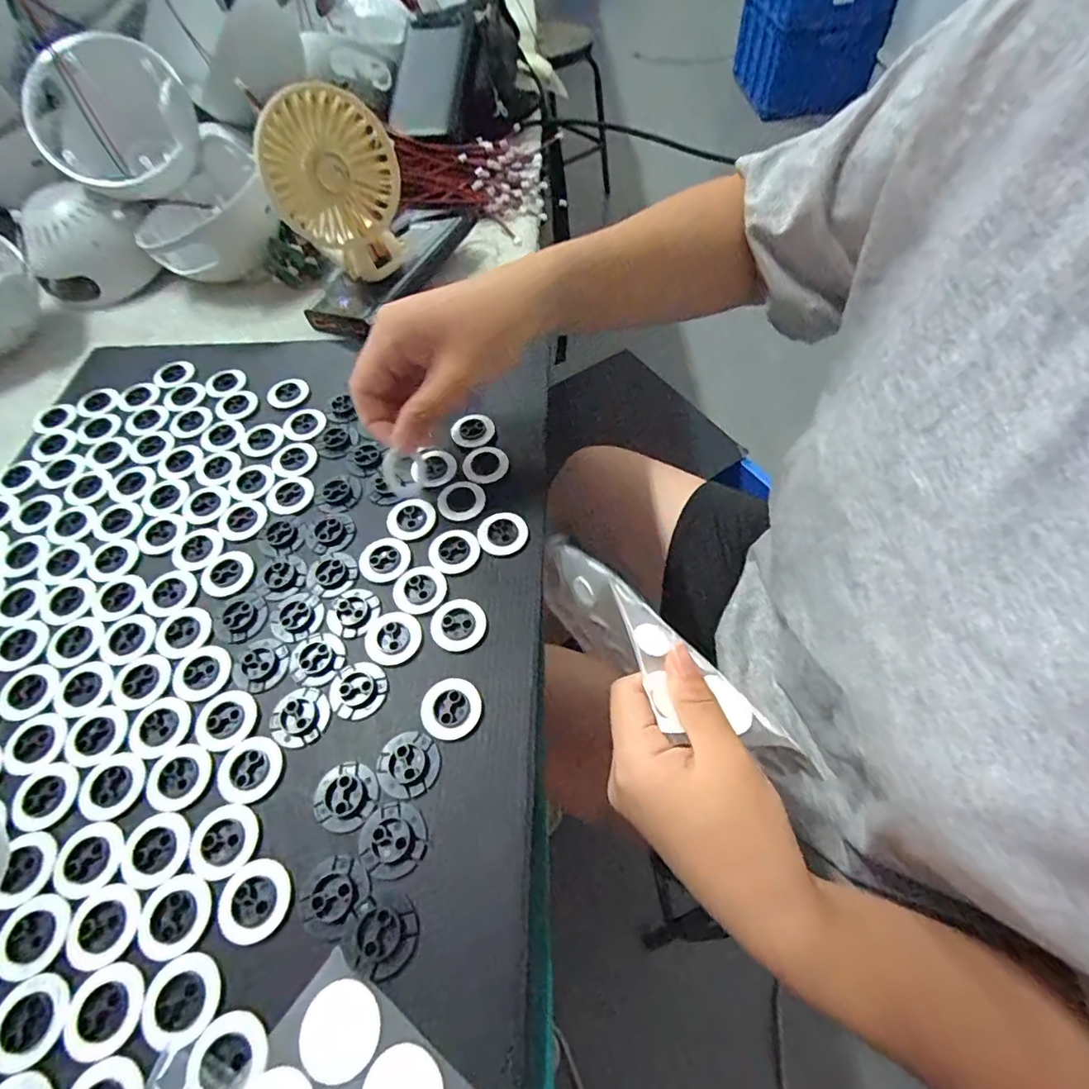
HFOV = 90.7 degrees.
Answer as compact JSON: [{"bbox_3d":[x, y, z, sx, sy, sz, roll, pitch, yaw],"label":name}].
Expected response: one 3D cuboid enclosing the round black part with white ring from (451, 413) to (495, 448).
[{"bbox_3d":[-0.046,-0.074,0.348,0.027,0.007,0.022,-11,58,-5],"label":"round black part with white ring"}]

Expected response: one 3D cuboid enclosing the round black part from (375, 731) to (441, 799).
[{"bbox_3d":[-0.062,0.099,0.243,0.027,0.004,0.027,-1,58,2],"label":"round black part"}]

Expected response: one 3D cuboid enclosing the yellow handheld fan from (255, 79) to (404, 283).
[{"bbox_3d":[-0.145,-0.245,0.390,0.088,0.137,0.052,-31,61,-14],"label":"yellow handheld fan"}]

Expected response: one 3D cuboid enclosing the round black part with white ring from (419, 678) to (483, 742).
[{"bbox_3d":[-0.044,0.078,0.255,0.028,0.004,0.028,-1,58,2],"label":"round black part with white ring"}]

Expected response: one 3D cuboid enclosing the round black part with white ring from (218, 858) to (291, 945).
[{"bbox_3d":[-0.117,0.143,0.216,0.026,0.004,0.028,-1,58,2],"label":"round black part with white ring"}]

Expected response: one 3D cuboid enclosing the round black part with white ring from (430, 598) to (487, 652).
[{"bbox_3d":[-0.045,0.041,0.279,0.028,0.004,0.028,-1,58,2],"label":"round black part with white ring"}]

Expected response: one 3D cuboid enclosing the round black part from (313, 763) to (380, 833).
[{"bbox_3d":[-0.088,0.110,0.236,0.027,0.004,0.028,-1,58,2],"label":"round black part"}]

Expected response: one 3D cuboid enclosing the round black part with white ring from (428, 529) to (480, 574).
[{"bbox_3d":[-0.051,0.003,0.302,0.027,0.004,0.026,-1,58,2],"label":"round black part with white ring"}]

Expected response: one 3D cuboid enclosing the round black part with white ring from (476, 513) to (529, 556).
[{"bbox_3d":[-0.024,-0.007,0.307,0.027,0.004,0.027,-1,58,2],"label":"round black part with white ring"}]

